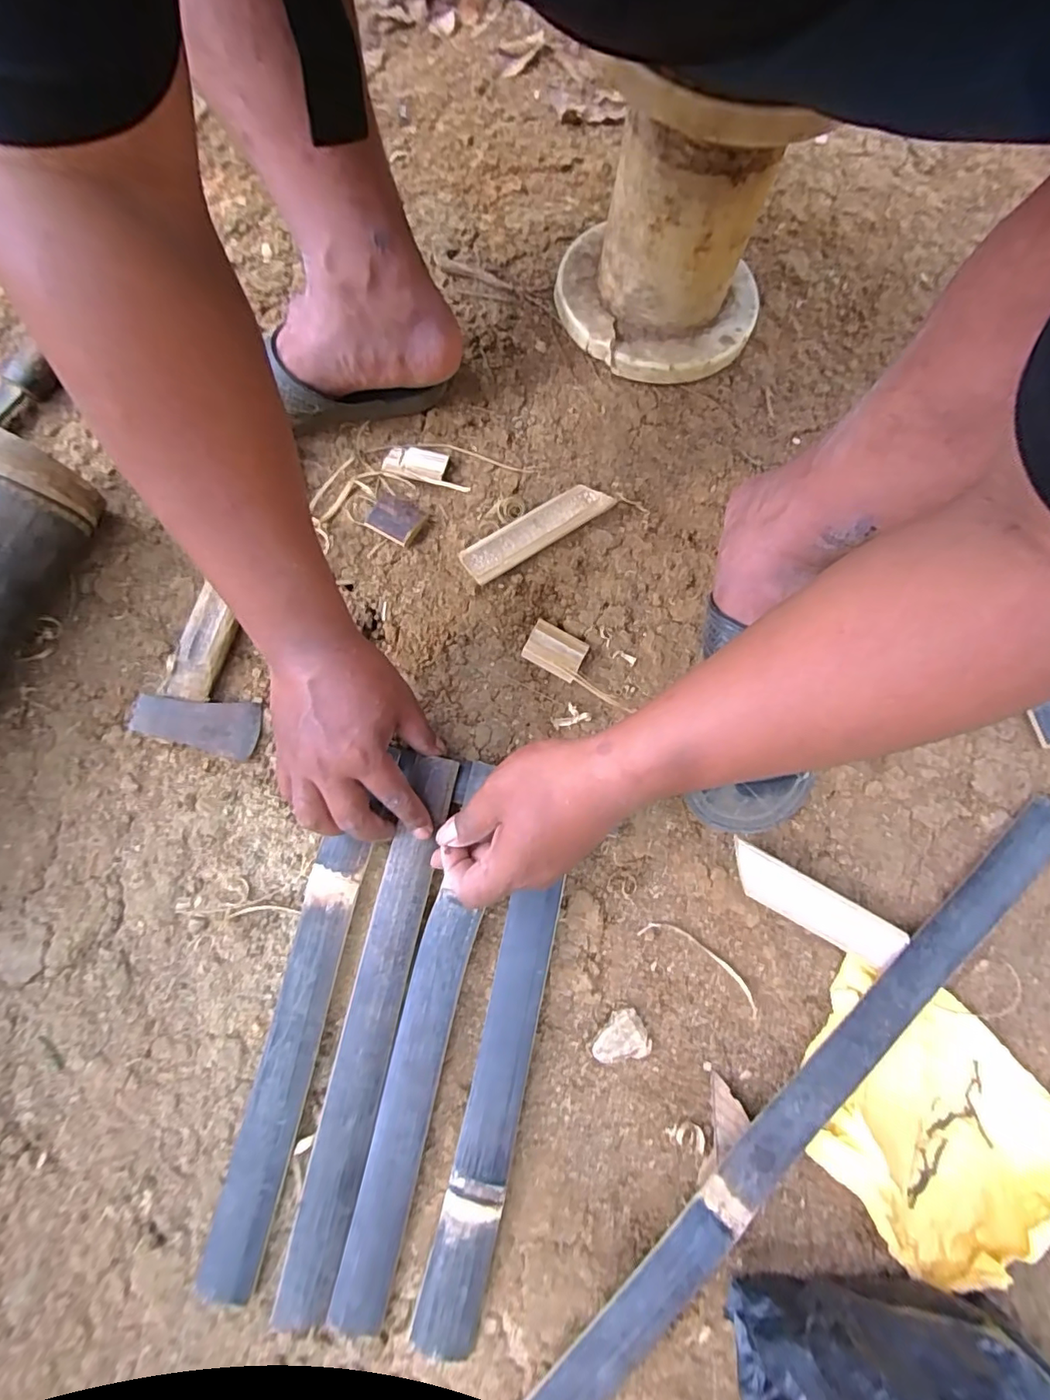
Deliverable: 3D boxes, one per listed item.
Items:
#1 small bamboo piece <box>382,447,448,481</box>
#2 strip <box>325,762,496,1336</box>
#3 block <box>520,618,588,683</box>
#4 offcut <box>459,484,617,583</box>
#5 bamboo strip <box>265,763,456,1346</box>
[{"bbox_3d":[-0.101,-0.218,0.498,0.055,0.011,0.031,10,74,2],"label":"small bamboo piece"},{"bbox_3d":[-0.066,0.216,0.369,0.035,0.008,0.341,12,75,2],"label":"strip"},{"bbox_3d":[0.025,-0.041,0.454,0.049,0.012,0.036,29,76,7],"label":"block"},{"bbox_3d":[0.010,-0.151,0.485,0.142,0.012,0.035,-33,78,-10],"label":"offcut"},{"bbox_3d":[-0.103,0.208,0.369,0.037,0.010,0.343,11,75,2],"label":"bamboo strip"}]

